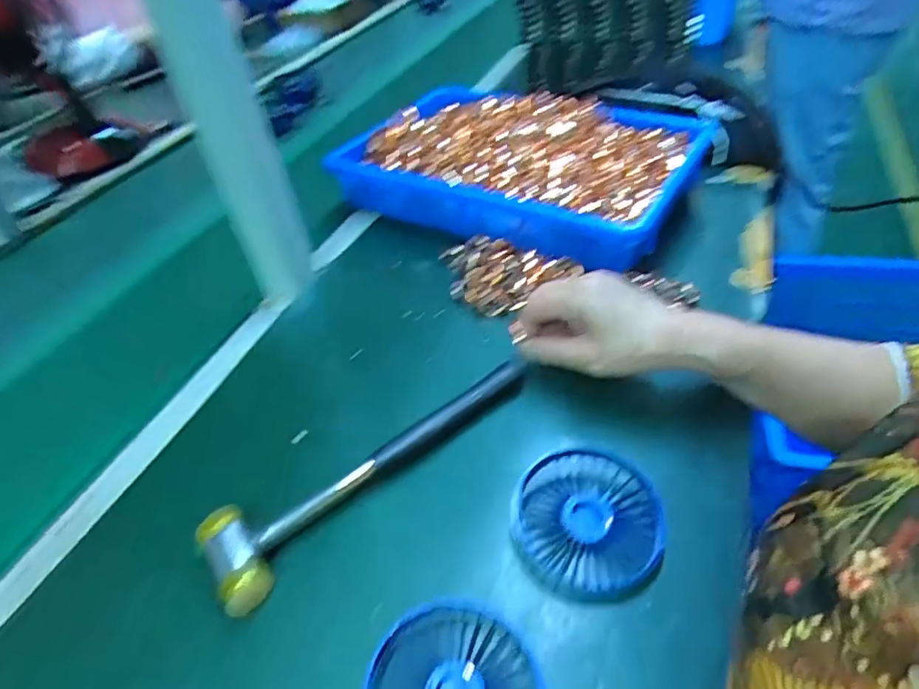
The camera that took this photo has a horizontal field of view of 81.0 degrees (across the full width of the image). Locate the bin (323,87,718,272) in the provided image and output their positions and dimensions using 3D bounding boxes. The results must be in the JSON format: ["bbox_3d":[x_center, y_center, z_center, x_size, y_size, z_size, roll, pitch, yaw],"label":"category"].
[{"bbox_3d":[0.065,-0.212,0.608,0.365,0.080,0.256,18,49,24],"label":"bin"}]

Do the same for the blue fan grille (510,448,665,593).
[{"bbox_3d":[0.078,0.105,0.329,0.088,0.014,0.082,-2,45,5],"label":"blue fan grille"}]

